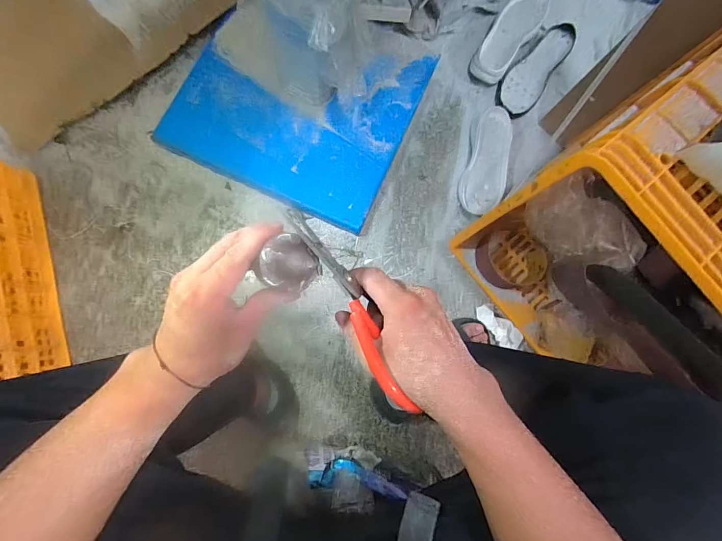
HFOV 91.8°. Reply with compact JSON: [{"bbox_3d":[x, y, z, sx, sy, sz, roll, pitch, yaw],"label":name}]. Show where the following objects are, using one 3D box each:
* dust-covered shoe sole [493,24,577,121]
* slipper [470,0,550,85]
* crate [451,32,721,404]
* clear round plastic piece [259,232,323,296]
[{"bbox_3d":[0.436,-0.496,0.873,0.103,0.034,0.280,42,82,1],"label":"dust-covered shoe sole"},{"bbox_3d":[0.363,-0.581,0.867,0.100,0.053,0.249,37,82,0],"label":"slipper"},{"bbox_3d":[0.573,0.047,0.597,0.393,0.497,0.679,-38,88,-8],"label":"crate"},{"bbox_3d":[-0.054,-0.003,0.262,0.039,0.015,0.040,1,83,-5],"label":"clear round plastic piece"}]

